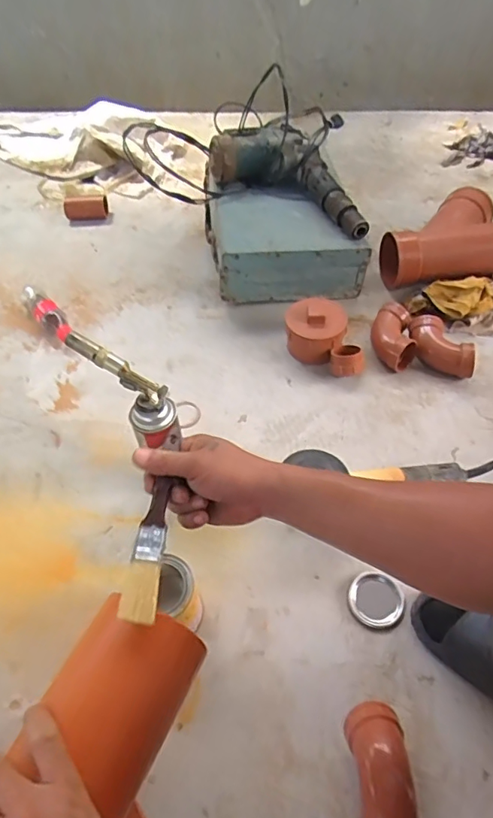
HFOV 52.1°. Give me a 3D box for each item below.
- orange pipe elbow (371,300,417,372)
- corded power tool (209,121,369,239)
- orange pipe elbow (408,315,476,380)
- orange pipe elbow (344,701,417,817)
[{"bbox_3d":[0.277,-0.136,0.959,0.074,0.064,0.135,1,51,1],"label":"orange pipe elbow"},{"bbox_3d":[0.116,-0.510,1.092,0.381,0.090,0.179,29,58,24],"label":"corded power tool"},{"bbox_3d":[0.362,-0.117,0.937,0.122,0.055,0.115,12,53,12],"label":"orange pipe elbow"},{"bbox_3d":[0.143,0.398,0.530,0.065,0.062,0.152,0,51,0],"label":"orange pipe elbow"}]

